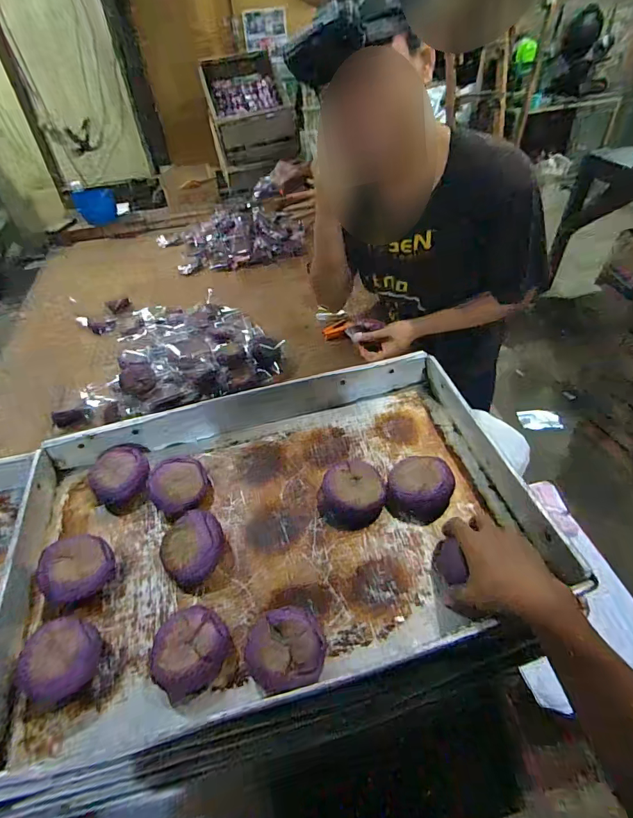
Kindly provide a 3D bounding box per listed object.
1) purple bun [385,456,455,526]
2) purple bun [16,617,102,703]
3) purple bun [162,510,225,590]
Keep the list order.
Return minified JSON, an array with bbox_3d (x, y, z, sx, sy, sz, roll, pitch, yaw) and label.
[{"bbox_3d":[0.135,0.103,0.563,0.082,0.038,0.081,-2,44,2],"label":"purple bun"},{"bbox_3d":[-0.274,0.259,0.451,0.080,0.039,0.078,-2,44,2],"label":"purple bun"},{"bbox_3d":[-0.155,0.173,0.537,0.074,0.039,0.079,-2,44,2],"label":"purple bun"}]

